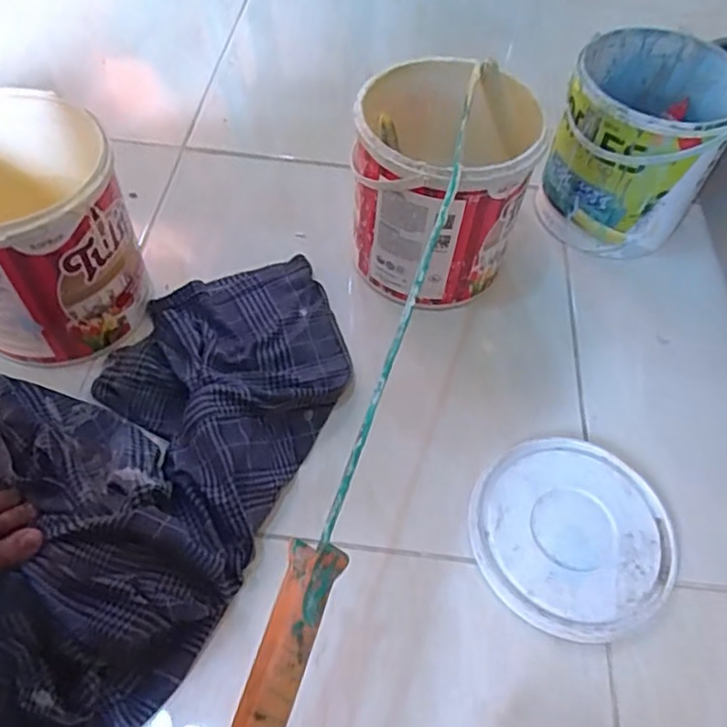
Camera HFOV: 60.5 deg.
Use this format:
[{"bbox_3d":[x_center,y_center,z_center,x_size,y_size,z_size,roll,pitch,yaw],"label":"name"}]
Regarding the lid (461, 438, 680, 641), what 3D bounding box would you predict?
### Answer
[{"bbox_3d":[0.185,0.147,0.551,0.177,0.010,0.168,2,55,-3],"label":"lid"}]

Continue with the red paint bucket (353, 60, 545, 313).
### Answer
[{"bbox_3d":[0.076,-0.185,0.658,0.177,0.197,0.181,15,56,7],"label":"red paint bucket"}]

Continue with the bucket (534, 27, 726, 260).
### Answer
[{"bbox_3d":[0.314,-0.250,0.730,0.180,0.177,0.188,2,55,-3],"label":"bucket"}]

